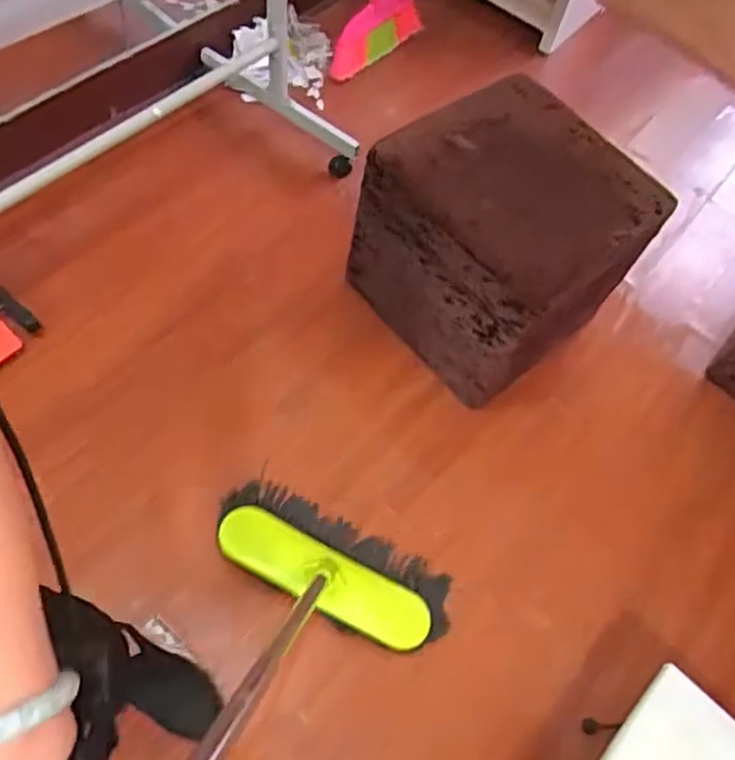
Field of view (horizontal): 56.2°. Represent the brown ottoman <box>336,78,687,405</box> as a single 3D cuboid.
[{"bbox_3d":[0.279,-0.283,1.444,0.451,0.393,0.473,-30,69,-21],"label":"brown ottoman"}]

